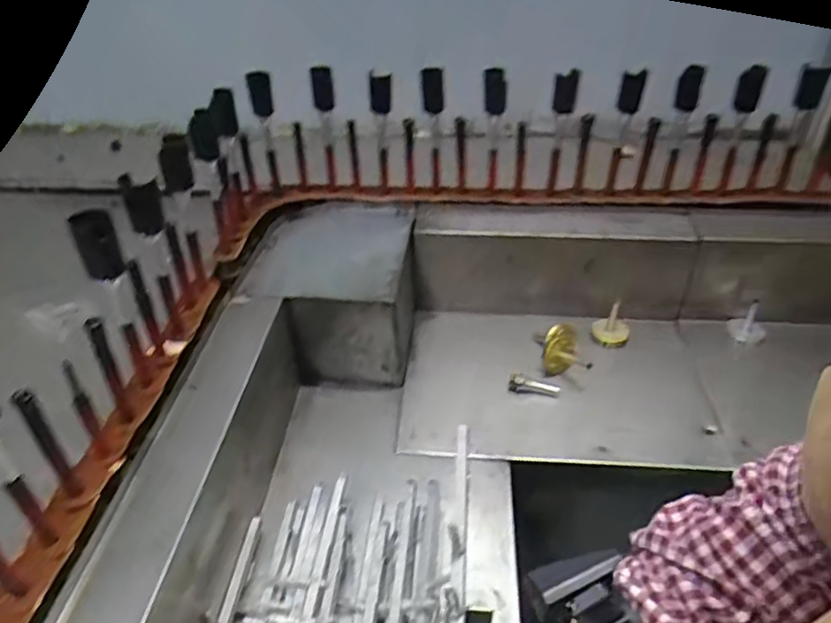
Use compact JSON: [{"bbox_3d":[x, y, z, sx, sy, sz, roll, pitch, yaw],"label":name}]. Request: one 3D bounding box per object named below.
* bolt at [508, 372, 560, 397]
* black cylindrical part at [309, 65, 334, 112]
[{"bbox_3d":[0.202,0.127,1.044,0.087,0.026,0.020,12,38,-4],"label":"bolt"},{"bbox_3d":[-0.162,-0.388,1.064,0.035,0.073,0.029,-7,38,-7],"label":"black cylindrical part"}]

